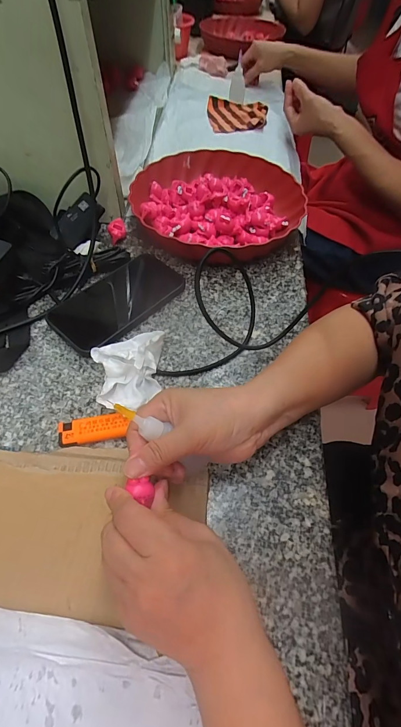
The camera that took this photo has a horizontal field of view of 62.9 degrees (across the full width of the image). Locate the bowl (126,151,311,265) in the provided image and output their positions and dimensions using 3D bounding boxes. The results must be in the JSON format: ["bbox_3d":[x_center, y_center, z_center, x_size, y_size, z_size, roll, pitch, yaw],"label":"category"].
[{"bbox_3d":[0.027,-0.236,0.494,0.246,0.051,0.246,1,56,-2],"label":"bowl"}]

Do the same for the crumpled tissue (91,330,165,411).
[{"bbox_3d":[-0.070,0.010,0.335,0.072,0.037,0.080,-9,57,-9],"label":"crumpled tissue"}]

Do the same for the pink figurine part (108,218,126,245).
[{"bbox_3d":[-0.119,-0.189,0.471,0.024,0.027,0.023,-11,57,-10],"label":"pink figurine part"}]

